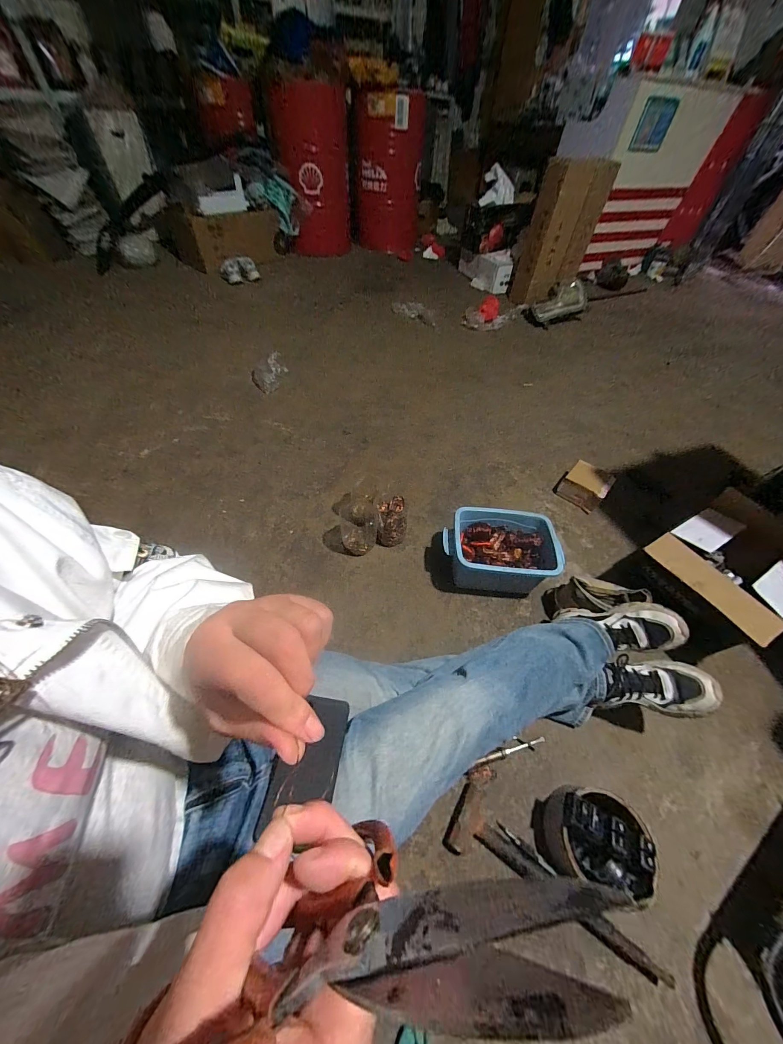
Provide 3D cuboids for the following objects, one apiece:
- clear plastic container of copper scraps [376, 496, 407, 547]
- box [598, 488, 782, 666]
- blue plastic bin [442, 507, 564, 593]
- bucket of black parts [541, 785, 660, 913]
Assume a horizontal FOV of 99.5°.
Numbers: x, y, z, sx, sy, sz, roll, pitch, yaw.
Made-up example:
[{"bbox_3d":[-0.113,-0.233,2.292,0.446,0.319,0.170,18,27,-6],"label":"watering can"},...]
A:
[{"bbox_3d":[0.002,0.001,1.005,0.085,0.123,0.103,6,52,2],"label":"clear plastic container of copper scraps"},{"bbox_3d":[0.729,0.132,0.768,0.222,0.249,0.274,-19,56,-16],"label":"box"},{"bbox_3d":[0.279,0.083,0.901,0.281,0.159,0.196,6,52,2],"label":"blue plastic bin"},{"bbox_3d":[0.343,0.531,0.556,0.127,0.127,0.130,1,52,-2],"label":"bucket of black parts"}]

